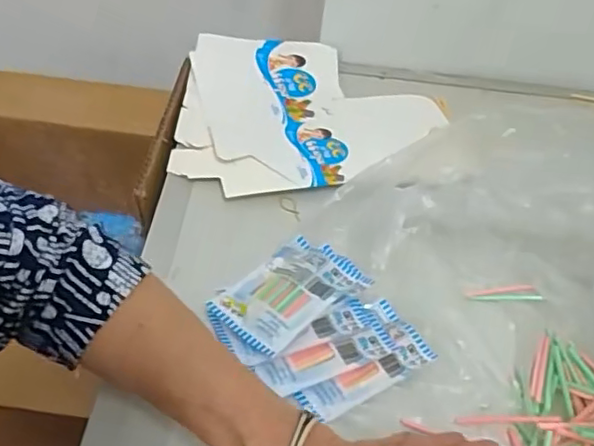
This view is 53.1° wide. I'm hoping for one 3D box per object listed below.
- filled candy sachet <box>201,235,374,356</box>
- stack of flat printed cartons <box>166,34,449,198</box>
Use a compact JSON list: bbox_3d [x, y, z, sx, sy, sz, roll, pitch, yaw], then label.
[{"bbox_3d":[-0.006,0.051,0.445,0.110,0.012,0.068,-33,56,-32],"label":"filled candy sachet"},{"bbox_3d":[0.011,-0.122,0.632,0.265,0.016,0.262,0,45,-5],"label":"stack of flat printed cartons"}]

